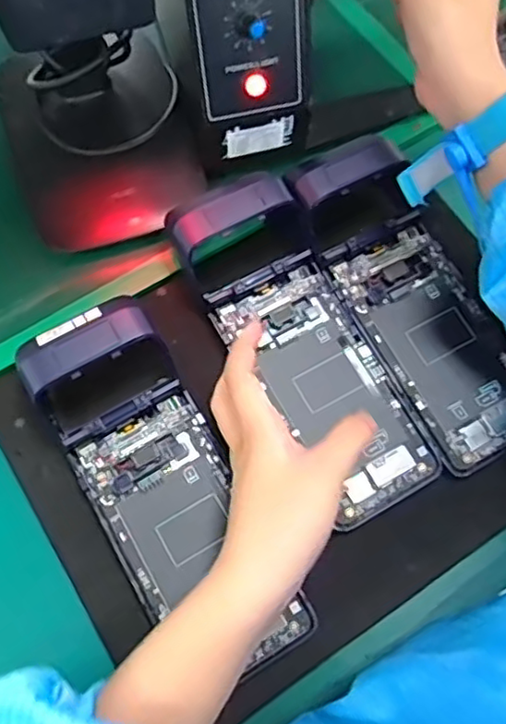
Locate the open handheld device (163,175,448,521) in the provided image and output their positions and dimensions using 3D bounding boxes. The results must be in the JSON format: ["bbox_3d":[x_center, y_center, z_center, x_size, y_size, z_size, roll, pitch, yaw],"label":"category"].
[{"bbox_3d":[0.031,-0.012,0.407,0.085,0.042,0.219,-31,83,-13],"label":"open handheld device"}]

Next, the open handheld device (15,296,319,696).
[{"bbox_3d":[-0.051,0.070,0.362,0.080,0.044,0.214,-29,74,-13],"label":"open handheld device"}]

